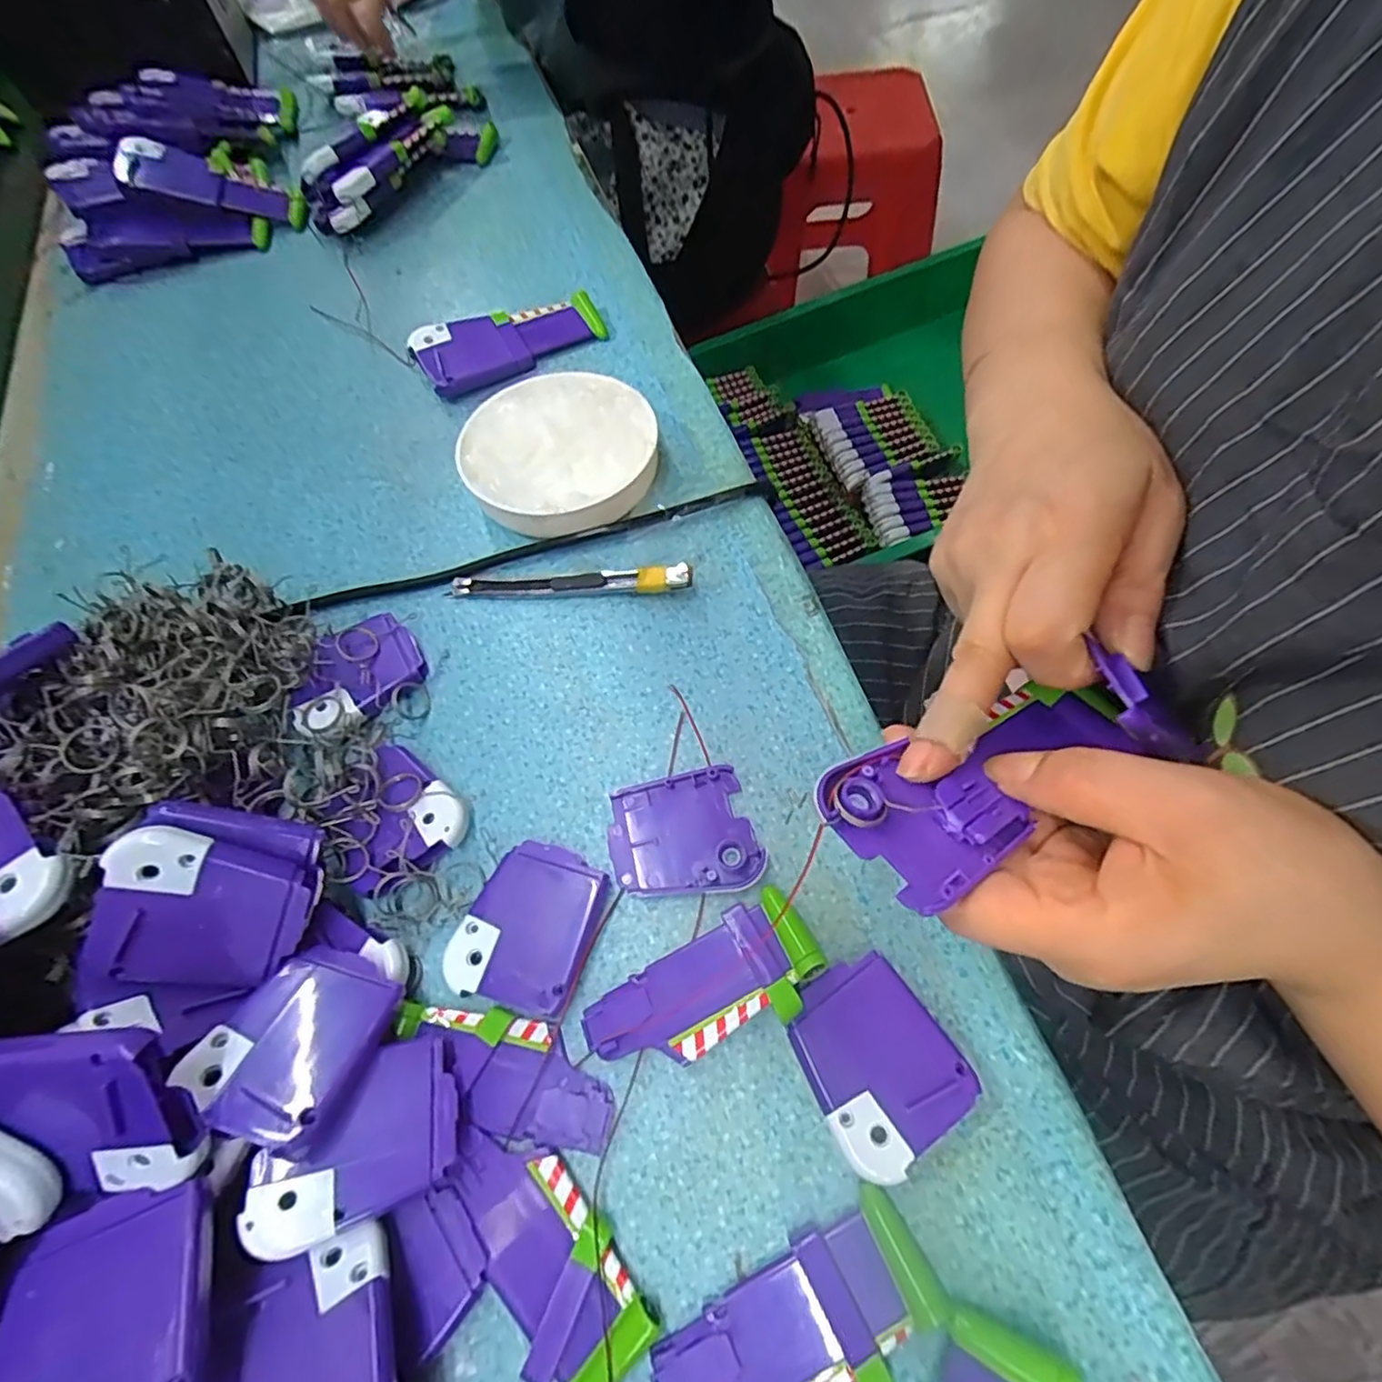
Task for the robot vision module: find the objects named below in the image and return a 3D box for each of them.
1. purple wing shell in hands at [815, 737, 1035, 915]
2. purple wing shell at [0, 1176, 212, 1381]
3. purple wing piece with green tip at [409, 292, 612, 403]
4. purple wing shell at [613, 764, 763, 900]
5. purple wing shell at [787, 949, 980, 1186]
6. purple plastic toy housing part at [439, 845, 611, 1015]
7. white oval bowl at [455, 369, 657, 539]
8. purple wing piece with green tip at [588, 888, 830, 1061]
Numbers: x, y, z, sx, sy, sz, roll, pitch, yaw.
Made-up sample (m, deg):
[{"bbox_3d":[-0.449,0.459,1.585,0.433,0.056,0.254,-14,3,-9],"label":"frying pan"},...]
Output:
[{"bbox_3d":[0.074,0.037,0.211,0.056,0.012,0.050,-30,65,-12],"label":"purple wing shell in hands"},{"bbox_3d":[-0.156,0.173,0.175,0.049,0.016,0.061,-15,48,-15],"label":"purple wing shell"},{"bbox_3d":[-0.115,-0.227,0.424,0.118,0.010,0.046,-30,81,-16],"label":"purple wing piece with green tip"},{"bbox_3d":[-0.003,0.061,0.282,0.061,0.006,0.052,-8,63,-1],"label":"purple wing shell"},{"bbox_3d":[0.065,0.131,0.237,0.051,0.013,0.061,-30,65,-12],"label":"purple wing shell"},{"bbox_3d":[-0.065,0.093,0.266,0.050,0.010,0.060,16,65,11],"label":"purple plastic toy housing part"},{"bbox_3d":[-0.072,-0.129,0.365,0.102,0.029,0.104,-7,63,0],"label":"white oval bowl"},{"bbox_3d":[0.006,0.114,0.248,0.088,0.007,0.042,-32,51,-8],"label":"purple wing piece with green tip"}]

